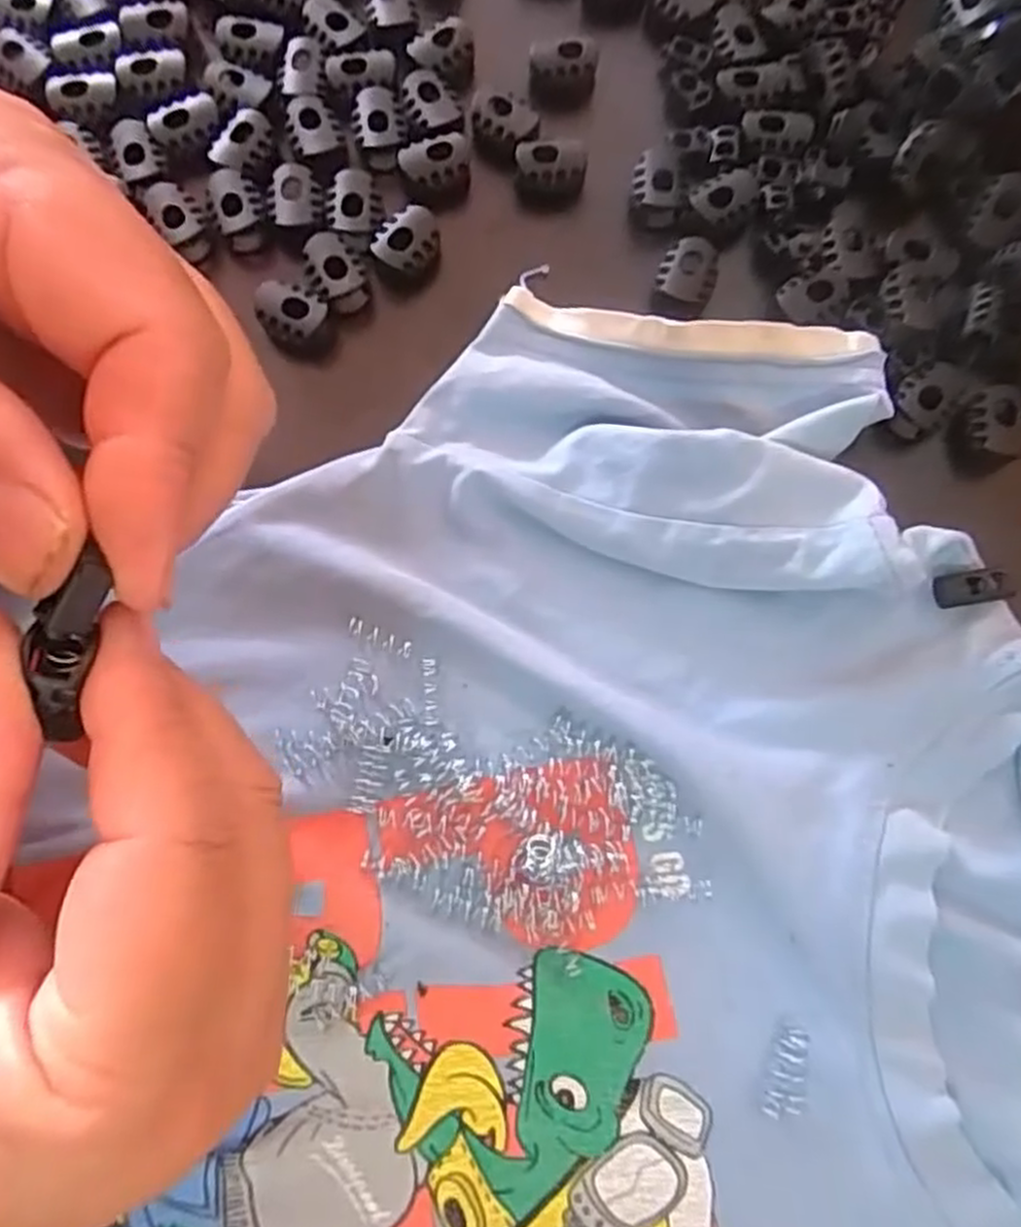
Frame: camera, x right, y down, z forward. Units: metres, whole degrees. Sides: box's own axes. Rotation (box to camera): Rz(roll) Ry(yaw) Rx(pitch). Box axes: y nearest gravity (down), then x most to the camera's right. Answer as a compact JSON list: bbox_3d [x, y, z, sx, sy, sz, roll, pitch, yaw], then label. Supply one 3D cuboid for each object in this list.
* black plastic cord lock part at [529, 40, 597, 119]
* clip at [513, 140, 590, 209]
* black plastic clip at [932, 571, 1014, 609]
[{"bbox_3d":[0.017,-0.171,0.247,0.020,0.017,0.011,-5,78,0],"label":"black plastic cord lock part"},{"bbox_3d":[0.012,-0.136,0.239,0.021,0.014,0.014,4,78,2],"label":"clip"},{"bbox_3d":[0.124,-0.007,0.207,0.019,0.006,0.008,-7,78,-1],"label":"black plastic clip"}]

